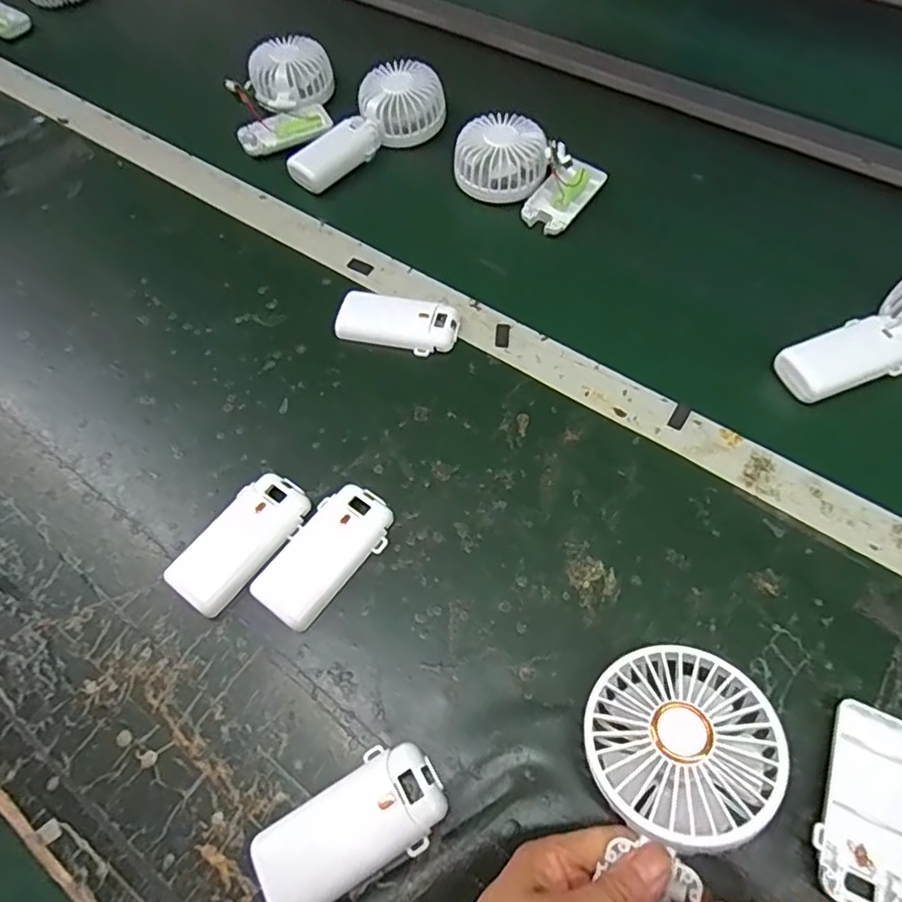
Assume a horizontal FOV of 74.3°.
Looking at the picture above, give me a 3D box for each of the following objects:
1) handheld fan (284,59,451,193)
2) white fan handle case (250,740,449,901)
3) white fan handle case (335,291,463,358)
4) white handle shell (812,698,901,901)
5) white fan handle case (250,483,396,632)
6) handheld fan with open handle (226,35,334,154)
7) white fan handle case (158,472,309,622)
[{"bbox_3d":[-0.087,-0.324,0.602,0.175,0.040,0.072,-43,66,-8],"label":"handheld fan"},{"bbox_3d":[-0.049,0.188,0.295,0.094,0.017,0.049,-32,63,-17],"label":"white fan handle case"},{"bbox_3d":[-0.042,-0.100,0.469,0.093,0.017,0.042,13,60,9],"label":"white fan handle case"},{"bbox_3d":[0.208,0.176,0.294,0.046,0.014,0.094,23,62,14],"label":"white handle shell"},{"bbox_3d":[-0.078,0.063,0.371,0.047,0.014,0.092,31,64,18],"label":"white fan handle case"},{"bbox_3d":[-0.175,-0.378,0.625,0.092,0.049,0.127,-3,58,-1],"label":"handheld fan with open handle"},{"bbox_3d":[-0.132,0.056,0.377,0.047,0.014,0.093,34,65,20],"label":"white fan handle case"}]

